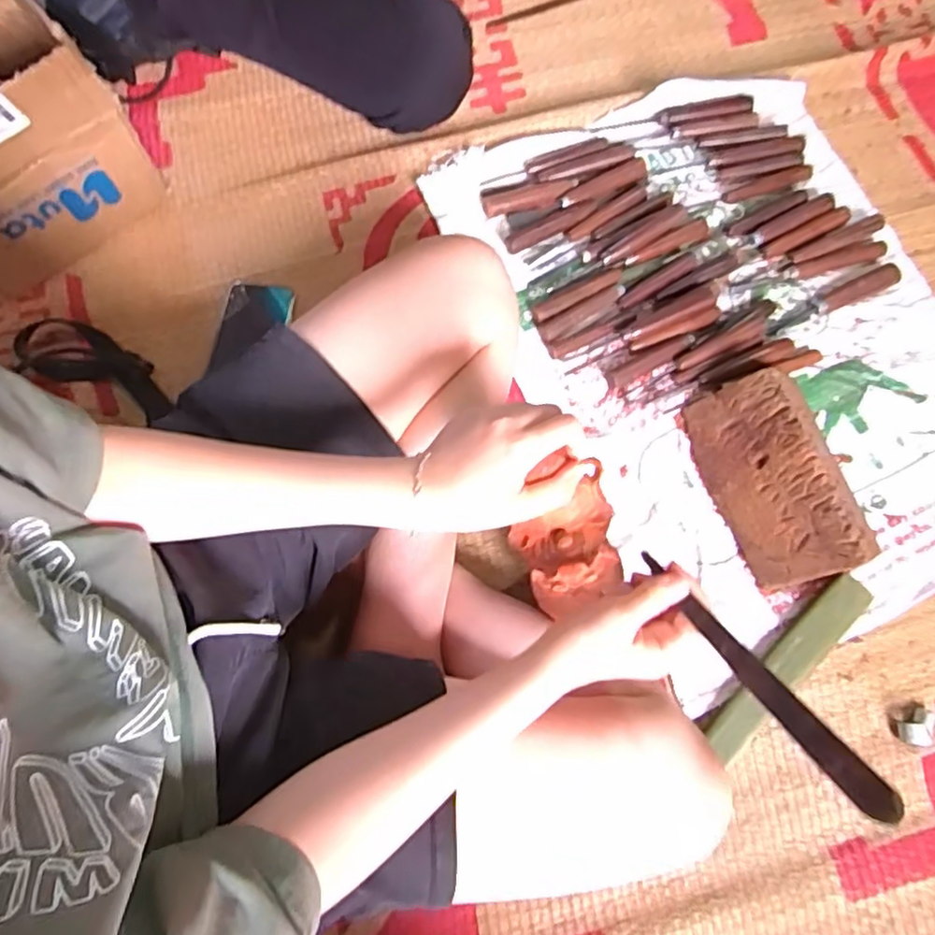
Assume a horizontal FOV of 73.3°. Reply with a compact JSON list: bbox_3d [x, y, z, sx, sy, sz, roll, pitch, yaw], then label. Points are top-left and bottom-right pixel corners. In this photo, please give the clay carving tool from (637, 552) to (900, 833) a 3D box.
[{"bbox_3d":[0.175,0.125,0.387,0.018,0.012,0.191,-32,49,-8],"label":"clay carving tool"}]

